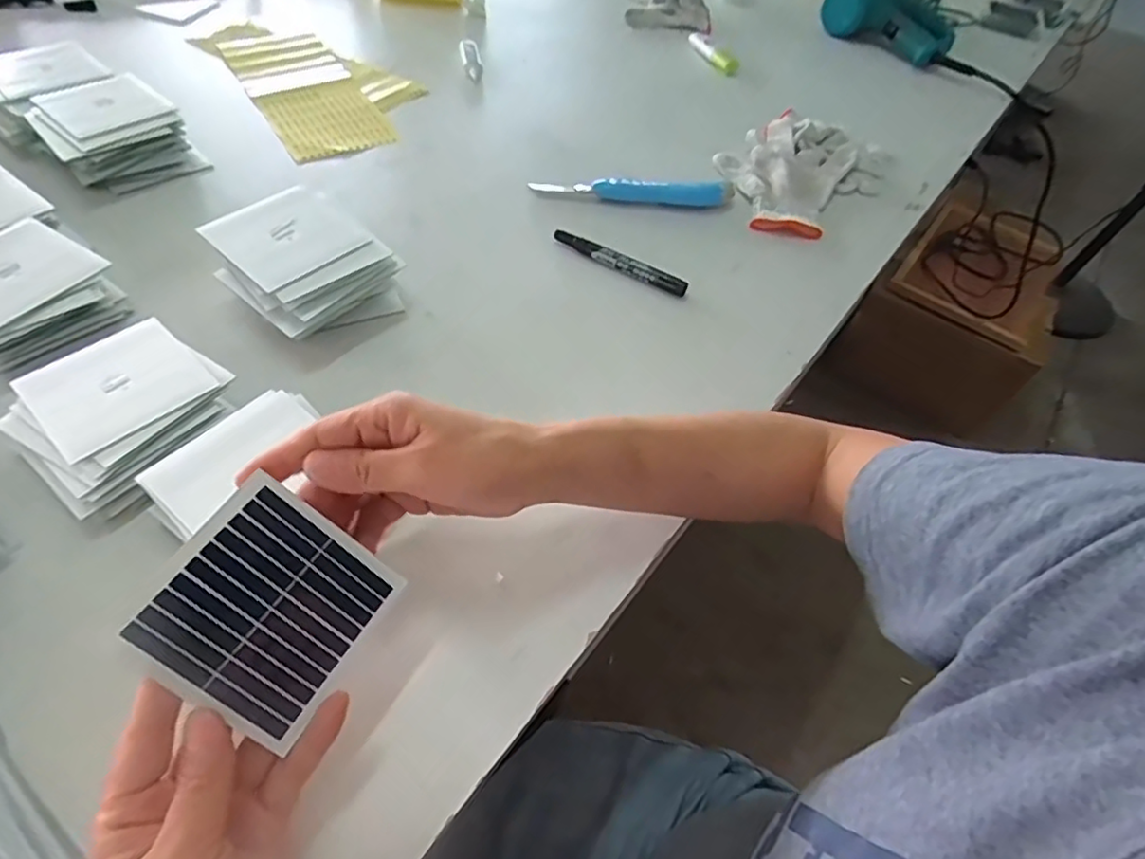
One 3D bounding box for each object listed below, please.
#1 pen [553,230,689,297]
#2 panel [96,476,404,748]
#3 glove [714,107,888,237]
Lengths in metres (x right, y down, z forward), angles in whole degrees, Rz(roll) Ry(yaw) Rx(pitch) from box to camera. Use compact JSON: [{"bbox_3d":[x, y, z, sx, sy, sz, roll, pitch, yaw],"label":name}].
[{"bbox_3d":[0.042,-0.150,0.552,0.132,0.015,0.009,31,56,16],"label":"pen"},{"bbox_3d":[-0.135,0.079,0.277,0.087,0.004,0.086,43,57,-18],"label":"panel"},{"bbox_3d":[0.241,-0.282,0.668,0.149,0.033,0.202,38,58,21],"label":"glove"}]

